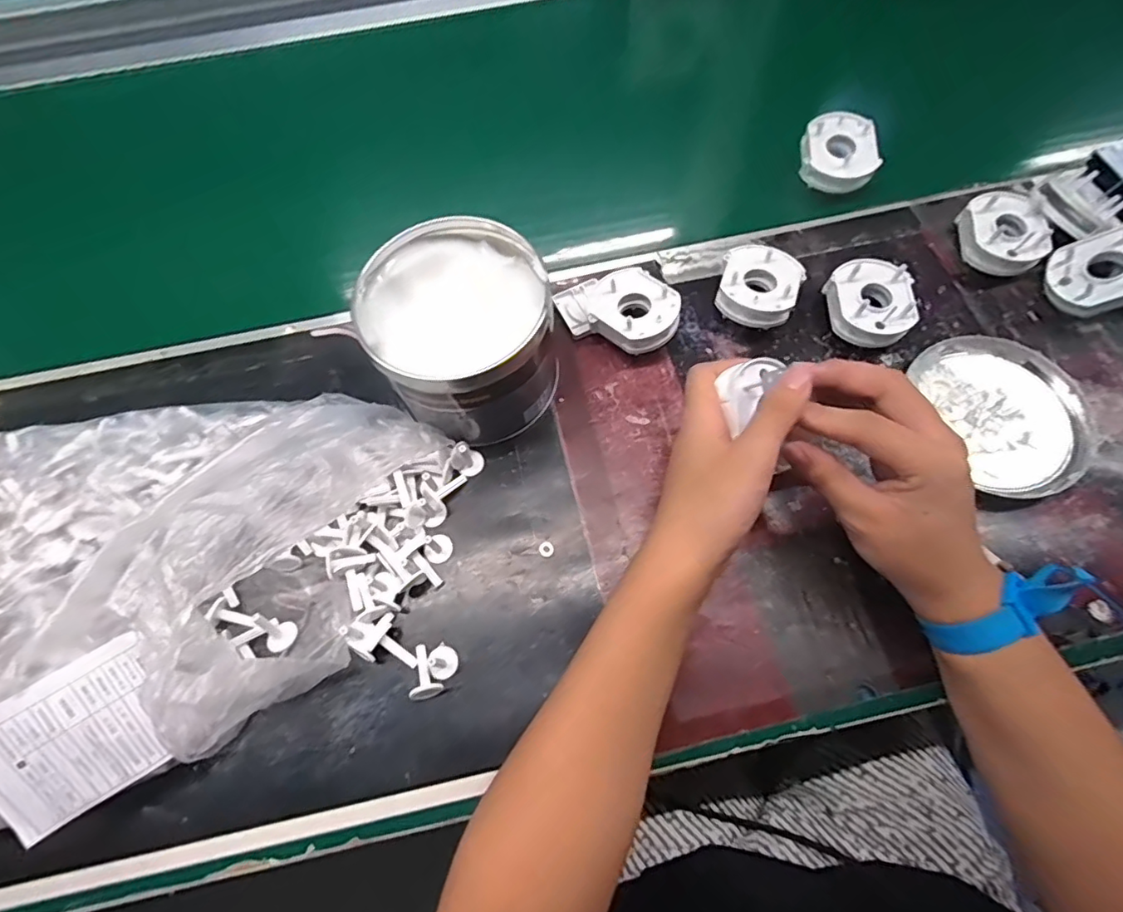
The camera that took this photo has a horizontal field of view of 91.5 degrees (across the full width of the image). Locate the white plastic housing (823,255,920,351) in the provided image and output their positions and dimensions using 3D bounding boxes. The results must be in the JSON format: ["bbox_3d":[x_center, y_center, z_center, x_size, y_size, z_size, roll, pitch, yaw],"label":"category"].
[{"bbox_3d":[0.245,-0.117,0.430,0.061,0.034,0.064,-1,68,2],"label":"white plastic housing"}]

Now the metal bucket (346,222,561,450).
[{"bbox_3d":[-0.071,-0.087,0.395,0.120,0.099,0.117,-1,68,2],"label":"metal bucket"}]

